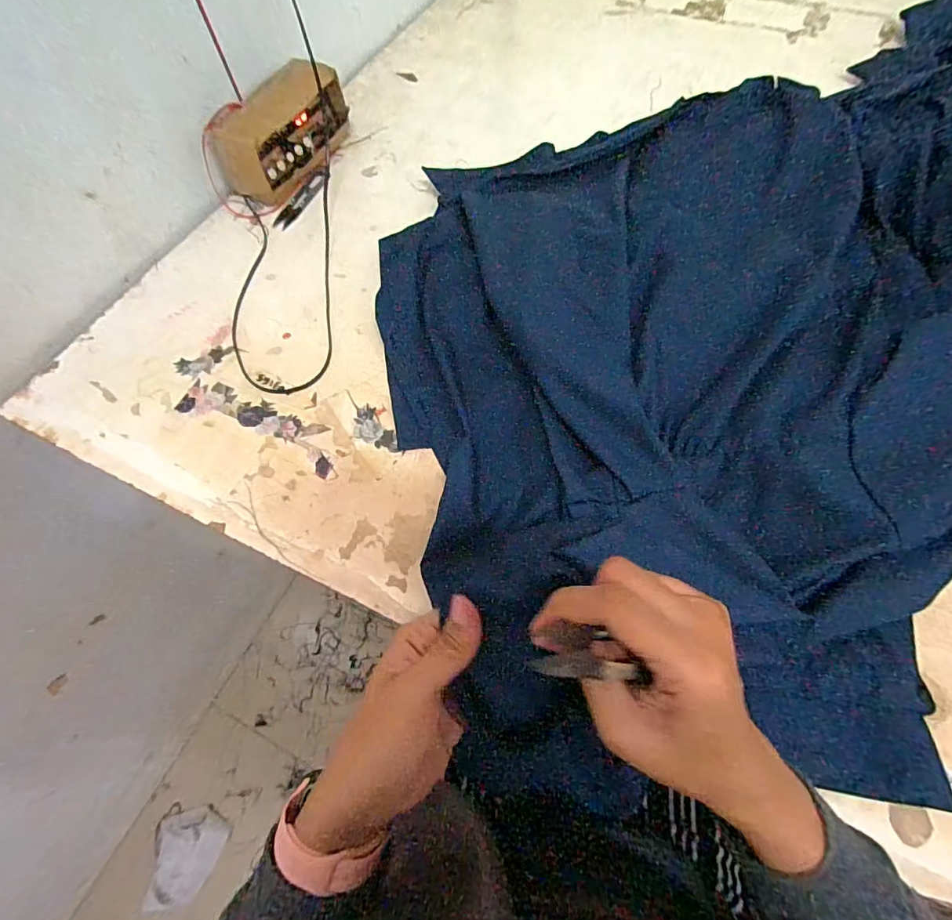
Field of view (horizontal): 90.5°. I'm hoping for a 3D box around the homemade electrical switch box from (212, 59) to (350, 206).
[{"bbox_3d":[-0.243,-0.419,0.608,0.075,0.079,0.183,24,68,14],"label":"homemade electrical switch box"}]

